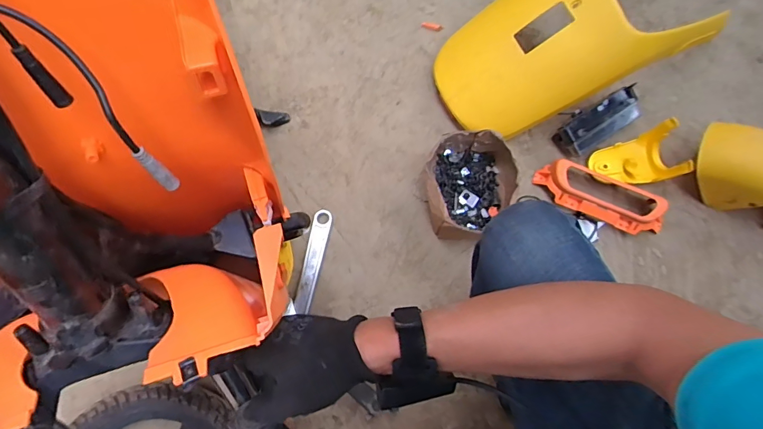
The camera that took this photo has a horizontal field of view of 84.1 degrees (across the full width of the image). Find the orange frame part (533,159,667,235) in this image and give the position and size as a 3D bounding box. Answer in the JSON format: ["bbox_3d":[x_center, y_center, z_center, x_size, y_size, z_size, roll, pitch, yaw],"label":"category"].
[{"bbox_3d":[0.455,-0.038,0.871,0.261,0.062,0.094,21,75,4],"label":"orange frame part"}]

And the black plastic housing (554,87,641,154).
[{"bbox_3d":[0.472,-0.203,0.920,0.193,0.063,0.081,-31,75,-8],"label":"black plastic housing"}]

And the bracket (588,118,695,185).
[{"bbox_3d":[0.537,-0.126,0.895,0.155,0.082,0.115,-3,74,-2],"label":"bracket"}]

